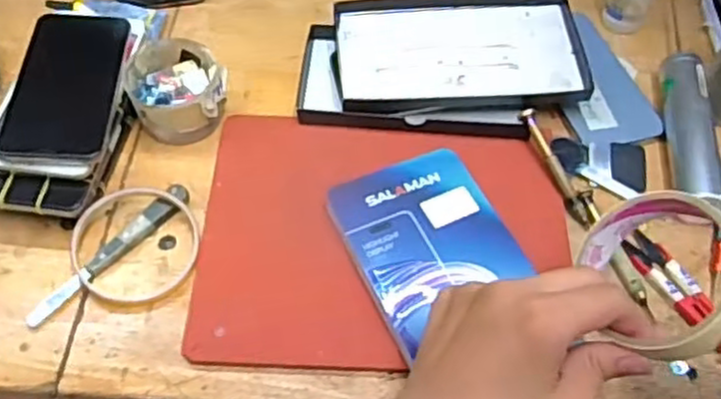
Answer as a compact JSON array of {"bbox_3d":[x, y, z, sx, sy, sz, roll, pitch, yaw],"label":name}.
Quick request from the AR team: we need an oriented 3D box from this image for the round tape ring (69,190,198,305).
[{"bbox_3d":[-0.150,0.031,0.493,0.082,0.011,0.081,3,67,-6],"label":"round tape ring"}]

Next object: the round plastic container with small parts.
[{"bbox_3d":[-0.136,-0.082,0.546,0.066,0.044,0.071,1,55,-1],"label":"round plastic container with small parts"}]

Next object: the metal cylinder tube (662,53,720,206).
[{"bbox_3d":[0.246,-0.054,0.549,0.029,0.029,0.150,7,55,3],"label":"metal cylinder tube"}]

